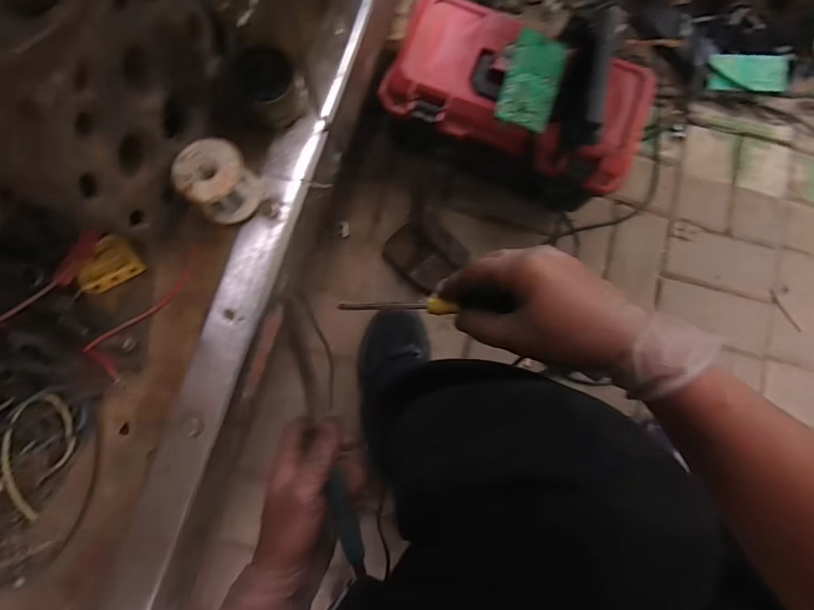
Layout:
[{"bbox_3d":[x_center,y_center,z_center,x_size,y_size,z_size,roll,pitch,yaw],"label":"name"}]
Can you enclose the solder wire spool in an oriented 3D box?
[{"bbox_3d":[-0.162,-0.106,0.376,0.051,0.054,0.054,0,82,-3],"label":"solder wire spool"}]

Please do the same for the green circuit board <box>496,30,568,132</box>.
[{"bbox_3d":[0.160,-0.283,0.547,0.066,0.013,0.118,19,81,0],"label":"green circuit board"}]

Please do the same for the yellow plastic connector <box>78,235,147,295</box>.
[{"bbox_3d":[-0.261,-0.035,0.376,0.048,0.018,0.036,-35,85,-7],"label":"yellow plastic connector"}]

